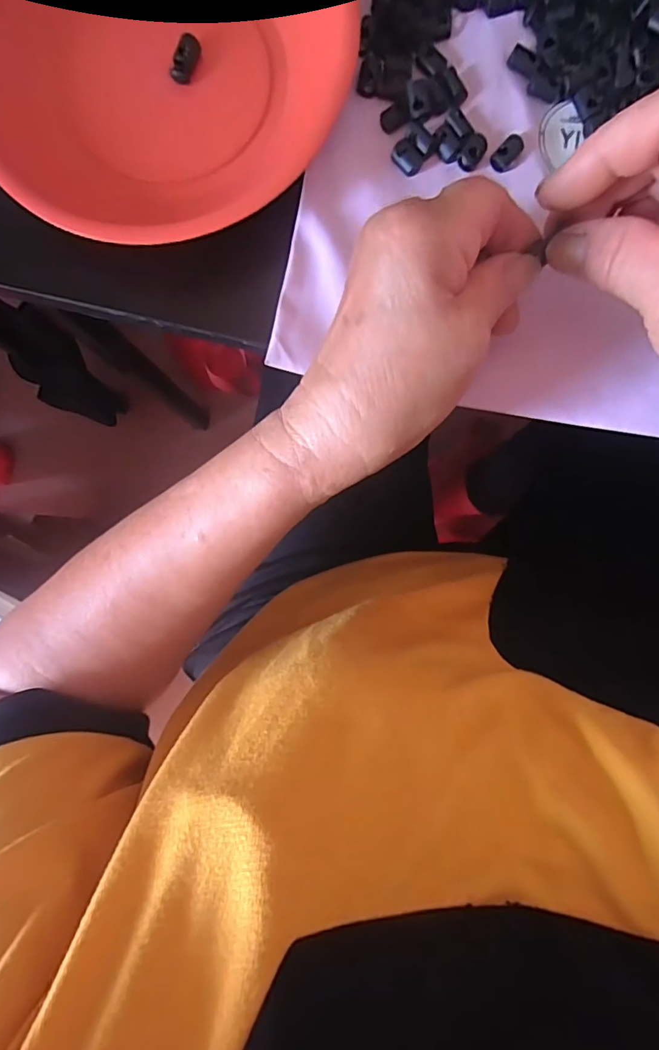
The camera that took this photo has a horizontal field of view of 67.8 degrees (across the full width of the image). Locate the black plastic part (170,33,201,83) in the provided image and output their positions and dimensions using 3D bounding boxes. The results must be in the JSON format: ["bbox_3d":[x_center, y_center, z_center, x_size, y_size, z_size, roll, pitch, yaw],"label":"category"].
[{"bbox_3d":[-0.074,-0.239,0.251,0.009,0.008,0.022,29,90,3],"label":"black plastic part"}]

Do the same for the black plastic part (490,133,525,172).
[{"bbox_3d":[0.089,-0.186,0.244,0.011,0.006,0.017,45,91,3],"label":"black plastic part"}]

